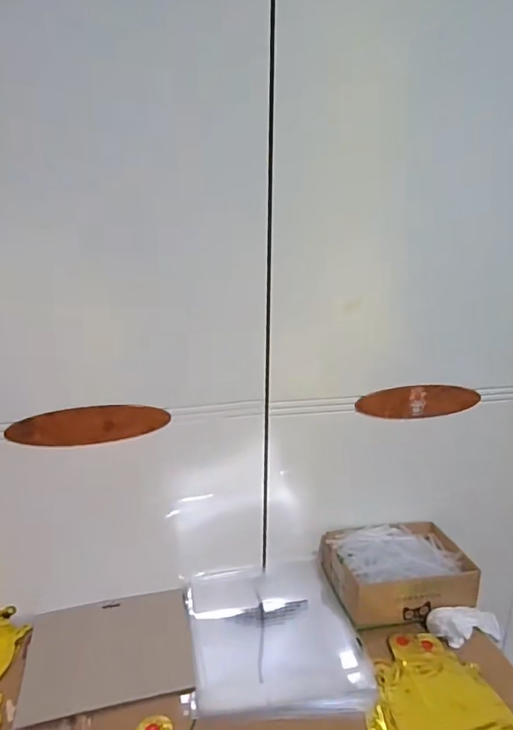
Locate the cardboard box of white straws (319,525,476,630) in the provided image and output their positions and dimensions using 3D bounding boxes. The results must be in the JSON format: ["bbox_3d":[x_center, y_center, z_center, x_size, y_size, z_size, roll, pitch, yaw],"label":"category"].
[{"bbox_3d":[0.204,0.299,0.700,0.189,0.084,0.133,-4,17,-13],"label":"cardboard box of white straws"}]

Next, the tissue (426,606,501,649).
[{"bbox_3d":[0.283,0.348,0.643,0.103,0.040,0.035,10,11,-17],"label":"tissue"}]

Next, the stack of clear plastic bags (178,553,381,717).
[{"bbox_3d":[0.019,0.343,0.630,0.213,0.023,0.231,-2,16,-8],"label":"stack of clear plastic bags"}]

